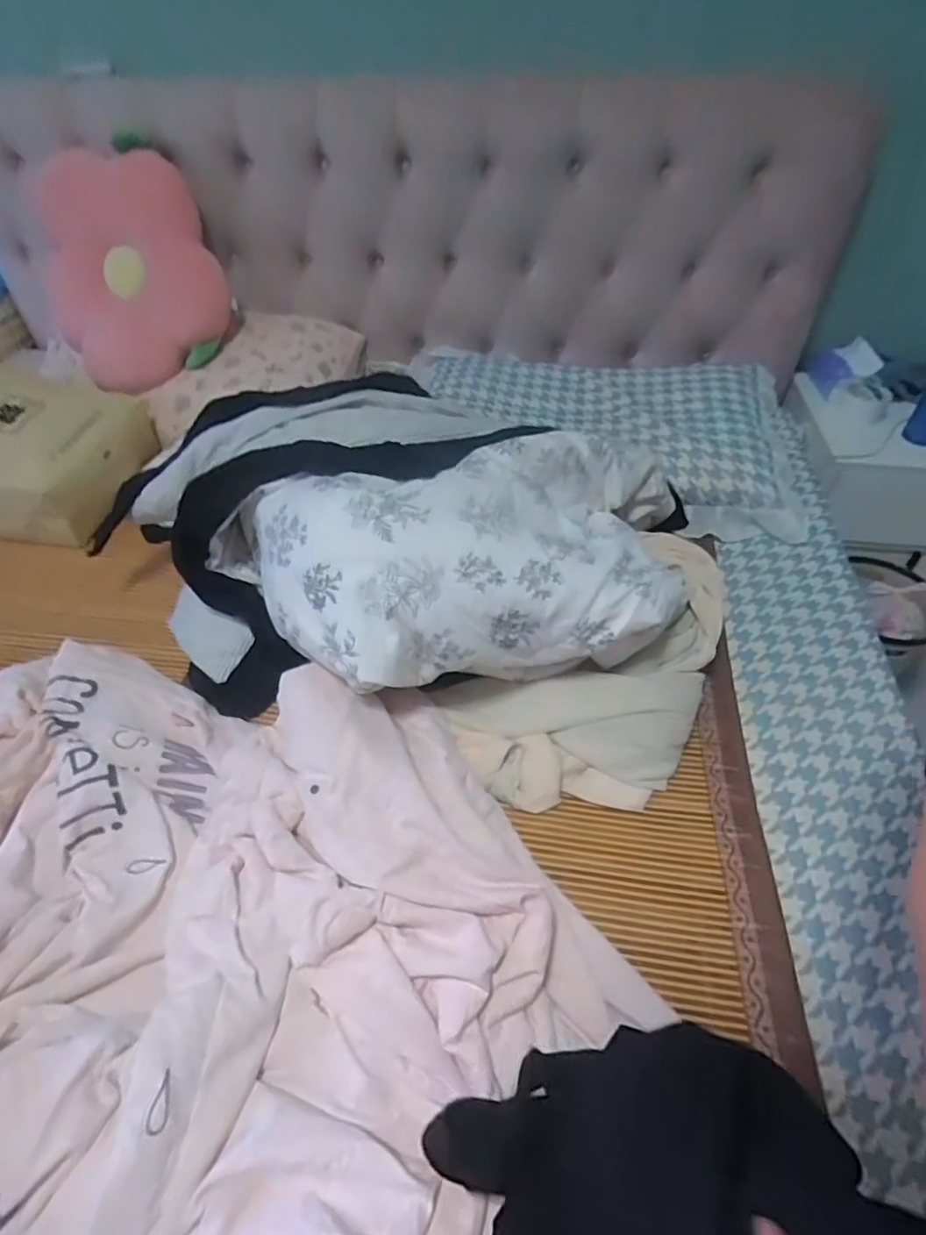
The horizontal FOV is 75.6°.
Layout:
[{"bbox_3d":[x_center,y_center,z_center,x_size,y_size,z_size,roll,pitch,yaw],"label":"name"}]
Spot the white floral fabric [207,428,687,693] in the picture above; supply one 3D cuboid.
[{"bbox_3d":[0.006,-0.091,0.769,0.671,0.195,0.348,-9,49,-1],"label":"white floral fabric"}]

